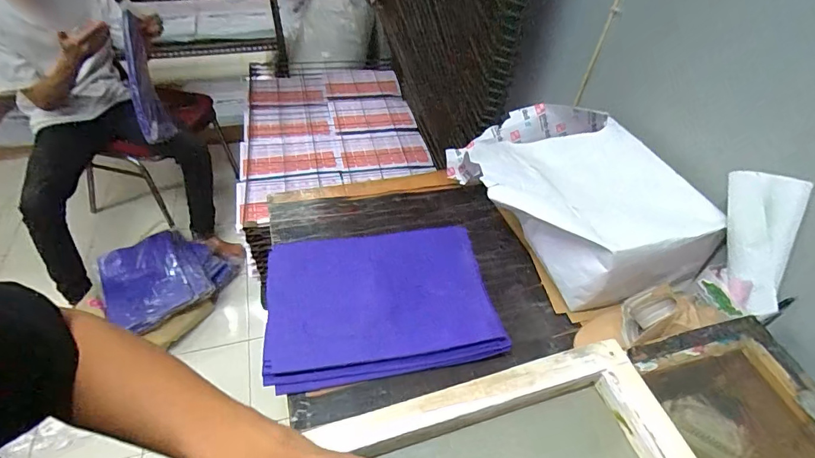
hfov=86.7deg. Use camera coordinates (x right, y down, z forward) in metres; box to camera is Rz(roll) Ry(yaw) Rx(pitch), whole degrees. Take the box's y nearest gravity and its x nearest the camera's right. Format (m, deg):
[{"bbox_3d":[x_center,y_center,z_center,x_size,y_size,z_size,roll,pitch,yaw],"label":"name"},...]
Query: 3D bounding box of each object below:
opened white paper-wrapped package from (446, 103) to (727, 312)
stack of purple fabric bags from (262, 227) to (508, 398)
[{"bbox_3d":[0.279,-0.063,0.792,0.330,0.140,0.392,-9,47,-12],"label":"opened white paper-wrapped package"},{"bbox_3d":[-0.046,0.115,0.720,0.355,0.032,0.269,-6,47,-10],"label":"stack of purple fabric bags"}]

